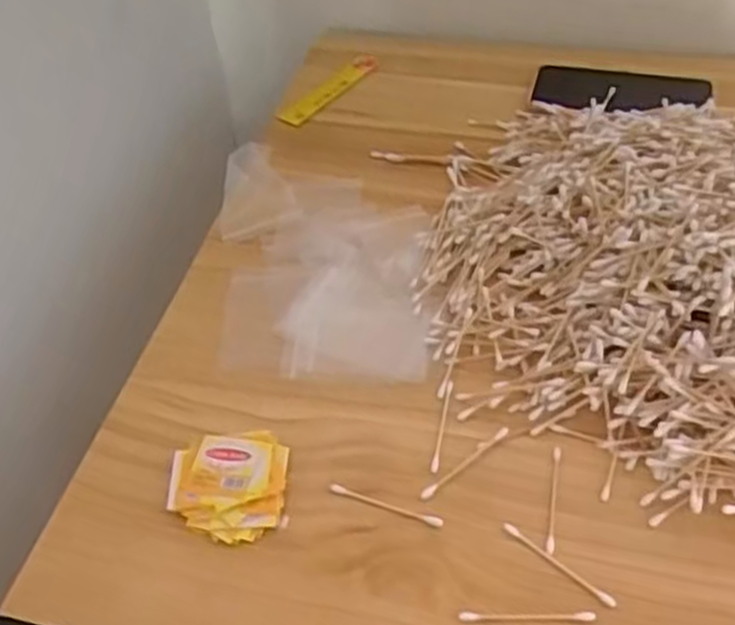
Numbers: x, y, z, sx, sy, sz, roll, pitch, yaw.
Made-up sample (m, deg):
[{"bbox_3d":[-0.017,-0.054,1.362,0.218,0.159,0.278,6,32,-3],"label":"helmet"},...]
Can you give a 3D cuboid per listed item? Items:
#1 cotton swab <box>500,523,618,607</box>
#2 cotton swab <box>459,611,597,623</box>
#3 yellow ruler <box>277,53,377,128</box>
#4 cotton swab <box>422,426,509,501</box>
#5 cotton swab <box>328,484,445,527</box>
[{"bbox_3d":[0.107,0.140,0.447,0.071,0.004,0.006,33,58,29],"label":"cotton swab"},{"bbox_3d":[0.086,0.162,0.426,0.072,0.004,0.006,-1,48,3],"label":"cotton swab"},{"bbox_3d":[-0.036,-0.225,0.806,0.028,0.004,0.140,33,57,17],"label":"yellow ruler"},{"bbox_3d":[0.060,0.092,0.492,0.072,0.004,0.007,-33,54,-23],"label":"cotton swab"},{"bbox_3d":[0.011,0.114,0.475,0.071,0.004,0.006,15,50,17],"label":"cotton swab"}]

